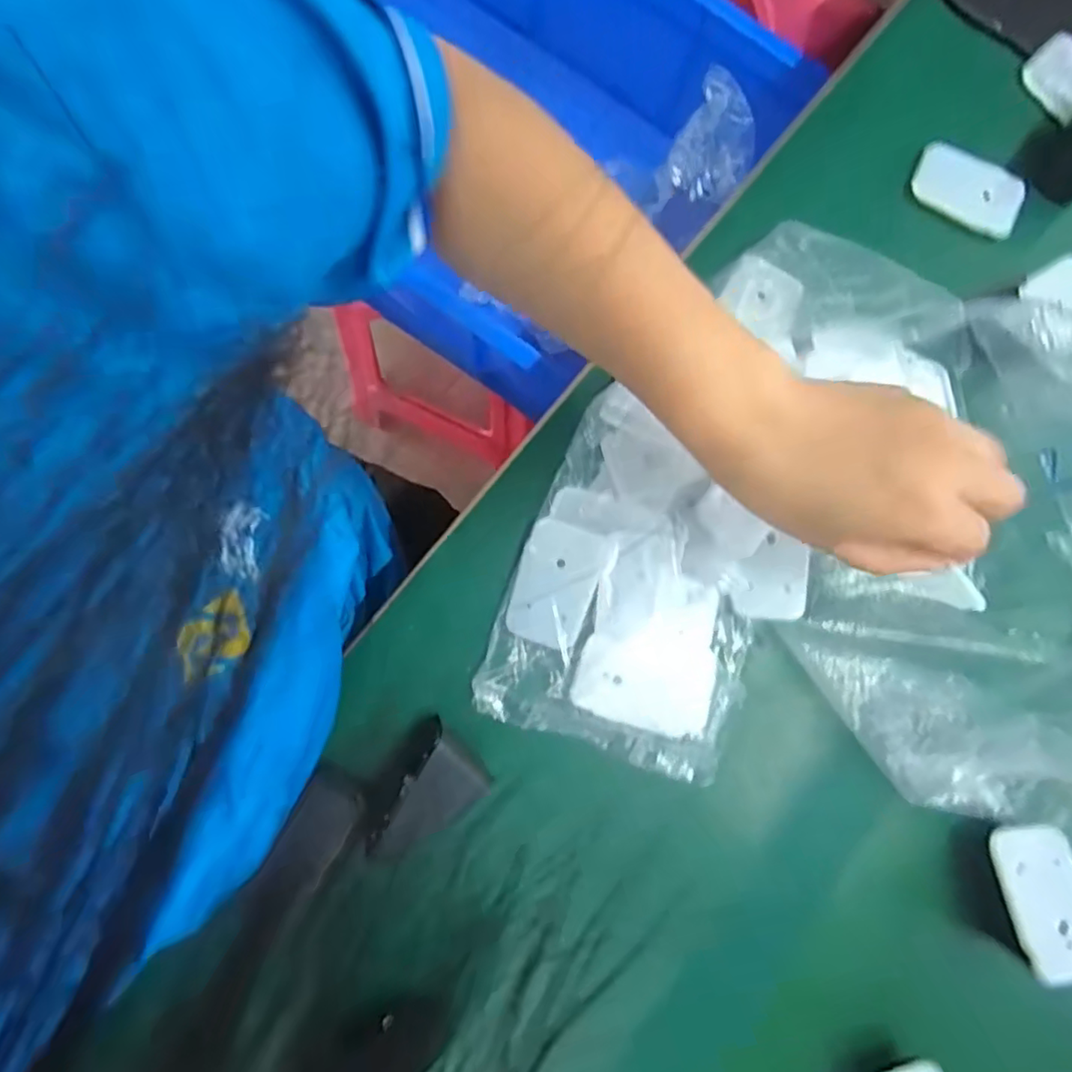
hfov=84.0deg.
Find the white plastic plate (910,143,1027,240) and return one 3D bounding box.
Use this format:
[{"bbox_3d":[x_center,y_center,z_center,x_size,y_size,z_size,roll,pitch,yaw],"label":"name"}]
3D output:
[{"bbox_3d":[0.283,-0.227,0.390,0.072,0.009,0.044,31,80,5],"label":"white plastic plate"}]

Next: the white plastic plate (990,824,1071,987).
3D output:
[{"bbox_3d":[0.269,0.191,0.311,0.041,0.006,0.069,-7,64,4],"label":"white plastic plate"}]

